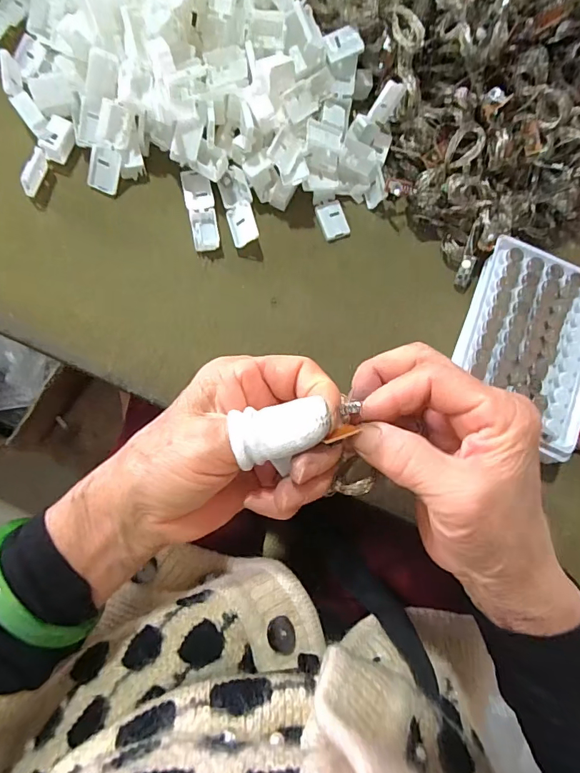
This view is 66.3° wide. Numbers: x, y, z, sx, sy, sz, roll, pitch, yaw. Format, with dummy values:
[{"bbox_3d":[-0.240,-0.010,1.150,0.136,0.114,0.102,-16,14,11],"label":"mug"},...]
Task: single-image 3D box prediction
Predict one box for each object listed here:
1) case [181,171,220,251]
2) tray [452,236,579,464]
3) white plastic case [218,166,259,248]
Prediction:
[{"bbox_3d":[-0.062,-0.124,0.313,0.019,0.005,0.056,-10,84,-10],"label":"case"},{"bbox_3d":[0.169,-0.028,0.312,0.091,0.024,0.132,22,79,-6],"label":"tray"},{"bbox_3d":[-0.035,-0.126,0.310,0.021,0.011,0.052,-15,84,-11],"label":"white plastic case"}]

